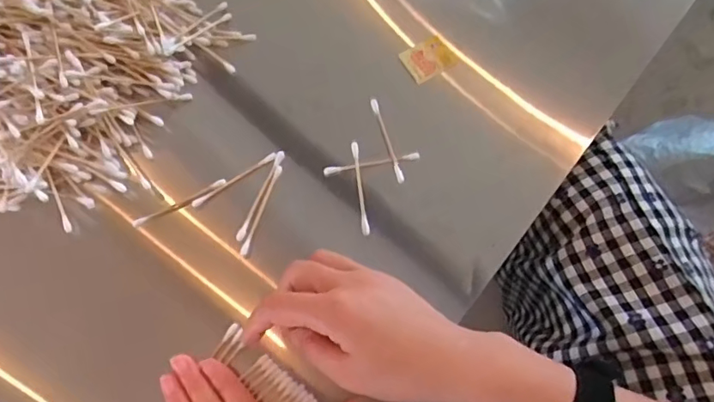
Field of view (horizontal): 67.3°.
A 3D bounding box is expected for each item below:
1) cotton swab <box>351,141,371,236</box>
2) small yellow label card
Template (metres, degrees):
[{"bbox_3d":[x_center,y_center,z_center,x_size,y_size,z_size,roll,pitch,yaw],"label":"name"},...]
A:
[{"bbox_3d":[0.002,-0.010,0.397,0.006,0.006,0.070,-7,74,-3],"label":"cotton swab"},{"bbox_3d":[0.058,-0.114,0.427,0.040,0.006,0.031,-30,71,-10],"label":"small yellow label card"}]

